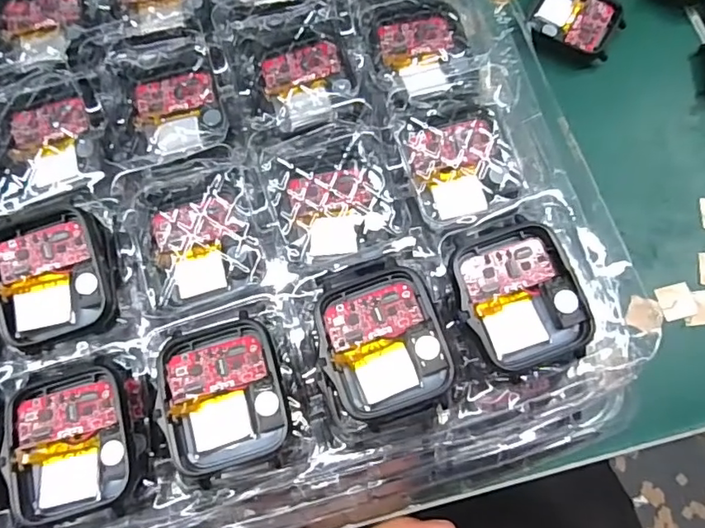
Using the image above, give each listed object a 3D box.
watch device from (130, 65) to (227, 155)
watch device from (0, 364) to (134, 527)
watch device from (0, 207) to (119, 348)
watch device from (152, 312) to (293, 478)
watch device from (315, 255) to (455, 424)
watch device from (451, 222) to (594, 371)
[{"bbox_3d":[-0.067,-0.061,0.213,0.033,0.008,0.038,-16,74,-2],"label":"watch device"},{"bbox_3d":[-0.088,0.056,0.171,0.037,0.006,0.046,-16,74,-2],"label":"watch device"},{"bbox_3d":[-0.102,0.003,0.186,0.041,0.006,0.045,-14,74,-2],"label":"watch device"},{"bbox_3d":[-0.040,0.041,0.174,0.038,0.014,0.045,-14,76,-3],"label":"watch device"},{"bbox_3d":[0.009,0.024,0.177,0.037,0.017,0.048,-16,76,-3],"label":"watch device"},{"bbox_3d":[0.053,0.010,0.174,0.037,0.008,0.044,-15,76,-3],"label":"watch device"}]

